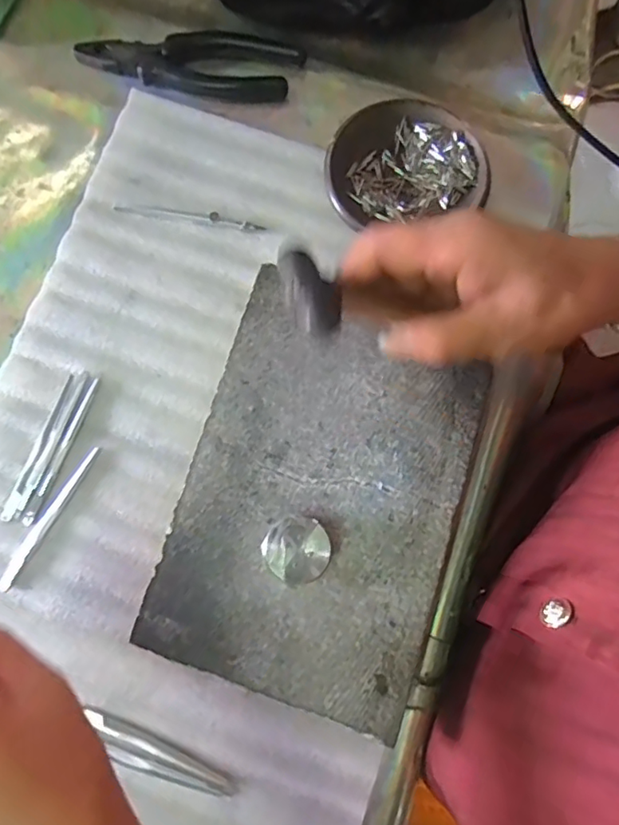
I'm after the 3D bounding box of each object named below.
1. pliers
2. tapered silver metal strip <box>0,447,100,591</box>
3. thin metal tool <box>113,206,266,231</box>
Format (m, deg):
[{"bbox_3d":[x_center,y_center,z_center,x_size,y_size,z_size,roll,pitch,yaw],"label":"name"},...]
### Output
[{"bbox_3d":[-0.089,-0.260,0.403,0.161,0.017,0.049,6,79,2],"label":"pliers"},{"bbox_3d":[-0.170,0.067,0.349,0.010,0.004,0.102,30,80,6],"label":"tapered silver metal strip"},{"bbox_3d":[-0.086,-0.141,0.386,0.107,0.005,0.007,9,79,3],"label":"thin metal tool"}]

